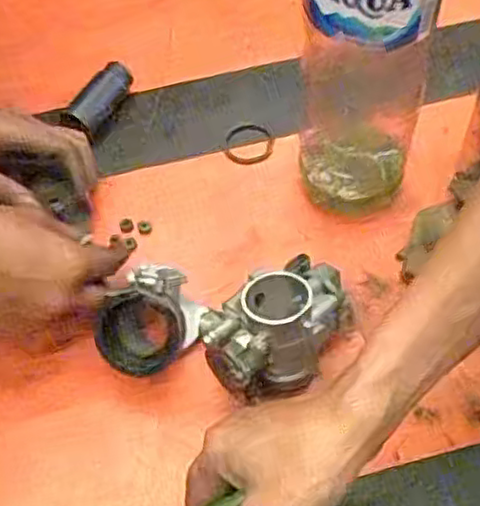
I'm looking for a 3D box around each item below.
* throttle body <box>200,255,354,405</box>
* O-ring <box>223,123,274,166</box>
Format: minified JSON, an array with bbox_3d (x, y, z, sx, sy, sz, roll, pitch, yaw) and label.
[{"bbox_3d":[0.023,0.053,0.463,0.103,0.075,0.078,-25,57,-13],"label":"throttle body"},{"bbox_3d":[0.008,-0.098,0.608,0.045,0.005,0.048,-2,55,3],"label":"O-ring"}]

